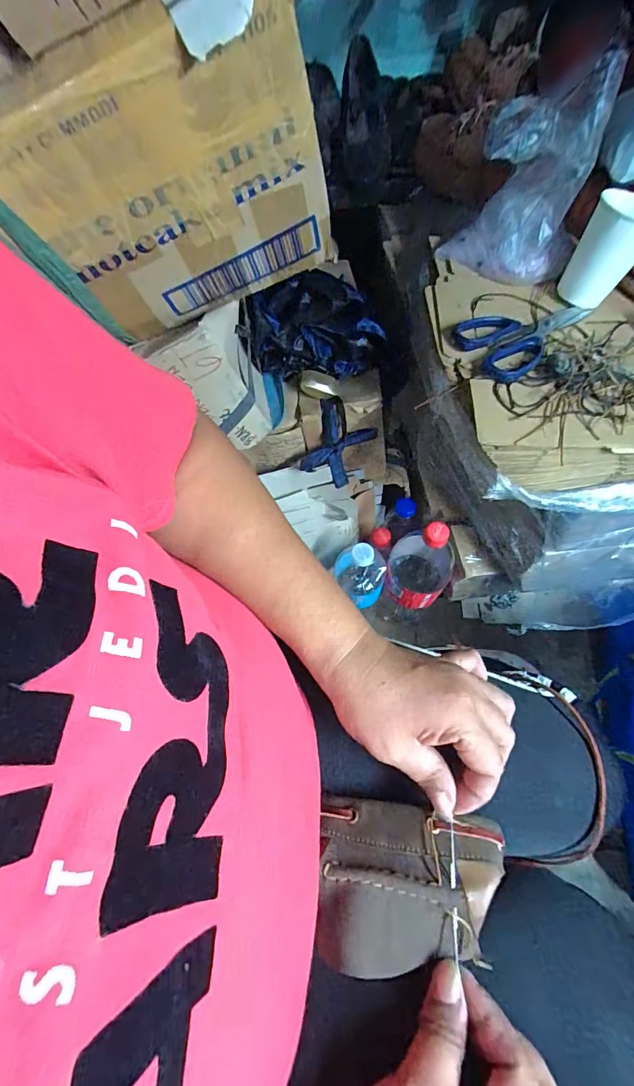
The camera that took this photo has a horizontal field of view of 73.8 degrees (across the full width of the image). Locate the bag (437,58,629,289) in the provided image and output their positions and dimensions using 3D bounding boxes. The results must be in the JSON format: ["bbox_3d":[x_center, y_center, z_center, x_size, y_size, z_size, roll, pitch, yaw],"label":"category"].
[{"bbox_3d":[0.219,-0.380,0.444,0.131,0.167,0.108,19,63,13],"label":"bag"}]

